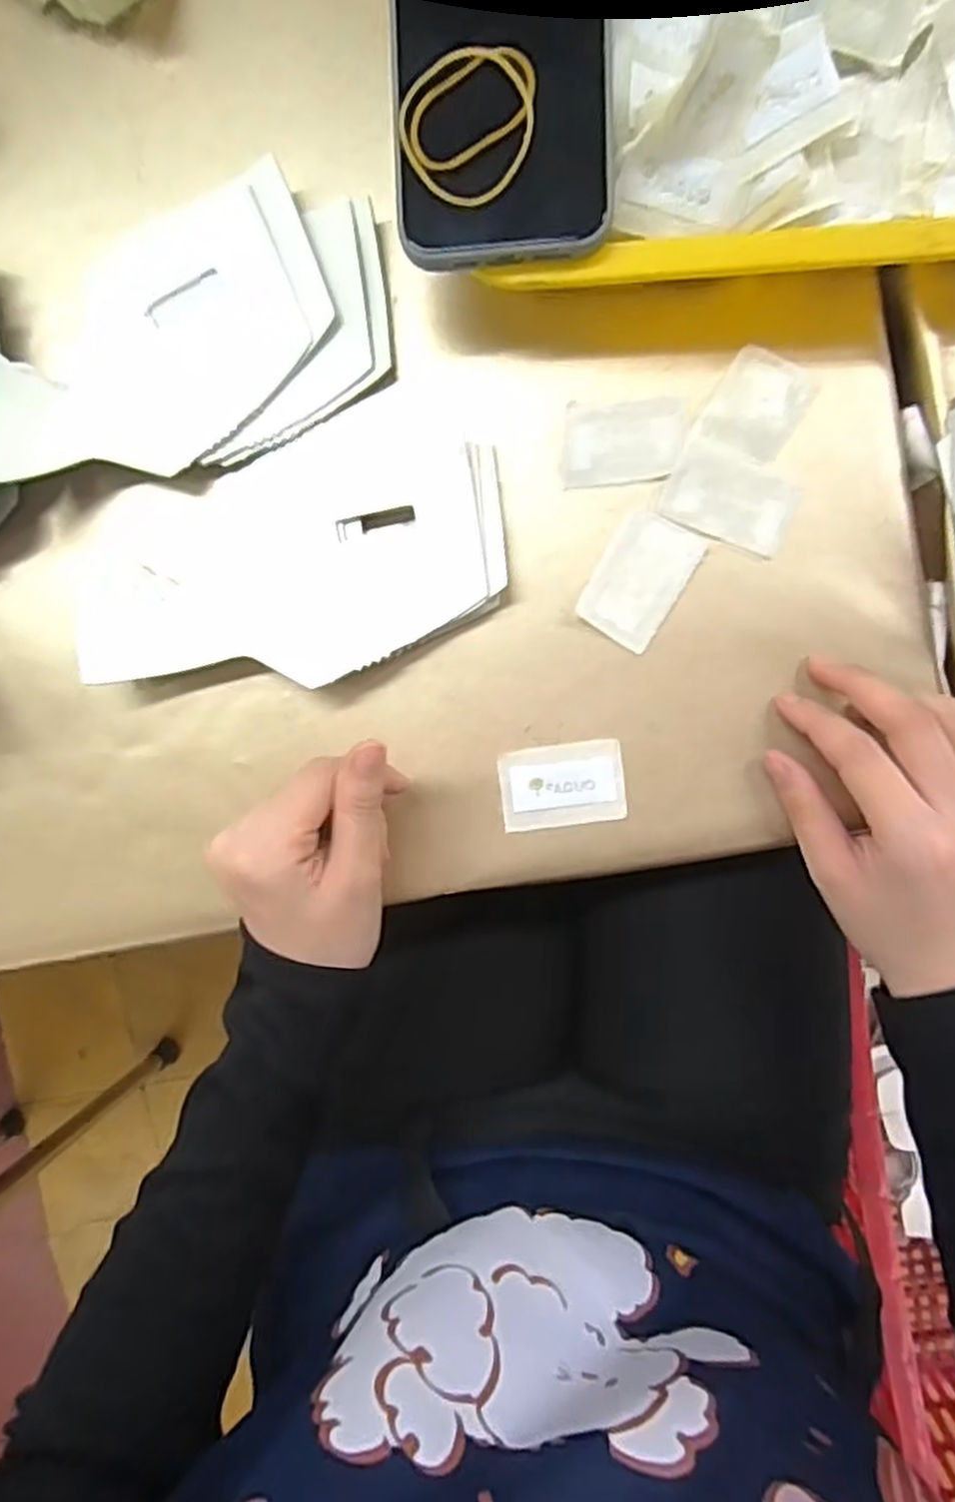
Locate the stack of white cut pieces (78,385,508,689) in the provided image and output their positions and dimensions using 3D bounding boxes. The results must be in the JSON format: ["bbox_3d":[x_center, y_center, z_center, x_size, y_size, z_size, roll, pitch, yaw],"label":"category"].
[{"bbox_3d":[-0.084,-0.085,0.340,0.189,0.018,0.108,-18,94,5],"label":"stack of white cut pieces"}]

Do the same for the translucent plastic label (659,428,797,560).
[{"bbox_3d":[0.108,-0.108,0.330,0.053,0.004,0.035,23,96,2],"label":"translucent plastic label"}]

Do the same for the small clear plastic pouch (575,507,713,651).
[{"bbox_3d":[0.070,-0.075,0.335,0.037,0.004,0.055,32,96,1],"label":"small clear plastic pouch"}]

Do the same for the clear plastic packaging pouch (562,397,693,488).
[{"bbox_3d":[0.064,-0.133,0.333,0.052,0.006,0.036,0,95,4],"label":"clear plastic packaging pouch"}]

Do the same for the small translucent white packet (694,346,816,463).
[{"bbox_3d":[0.118,-0.145,0.326,0.036,0.004,0.043,31,91,-3],"label":"small translucent white packet"}]

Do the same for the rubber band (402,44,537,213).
[{"bbox_3d":[-0.004,-0.227,0.281,0.048,0.004,0.053,5,95,4],"label":"rubber band"}]

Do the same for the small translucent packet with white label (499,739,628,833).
[{"bbox_3d":[0.038,0.015,0.348,0.054,0.005,0.036,-7,88,9],"label":"small translucent packet with white label"}]

